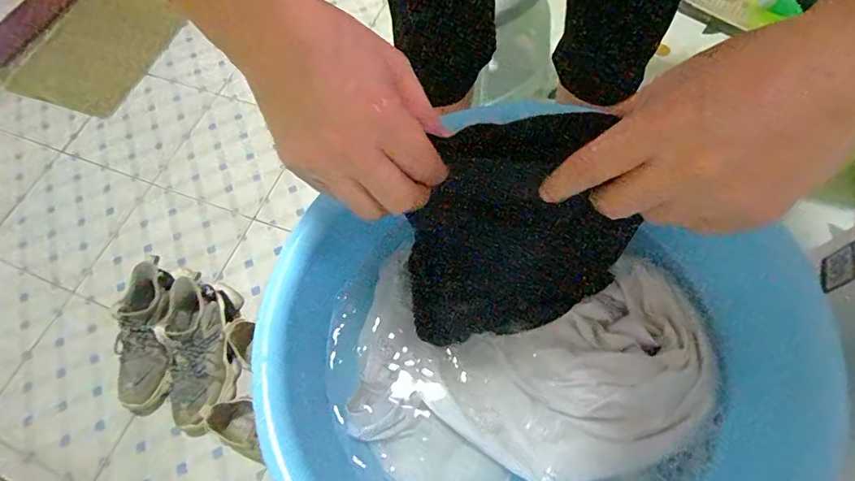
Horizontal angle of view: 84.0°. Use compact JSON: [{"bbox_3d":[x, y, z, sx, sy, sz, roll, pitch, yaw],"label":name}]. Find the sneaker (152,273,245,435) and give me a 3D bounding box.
[{"bbox_3d":[-0.407,0.193,0.842,0.099,0.124,0.258,-11,62,1],"label":"sneaker"}]

